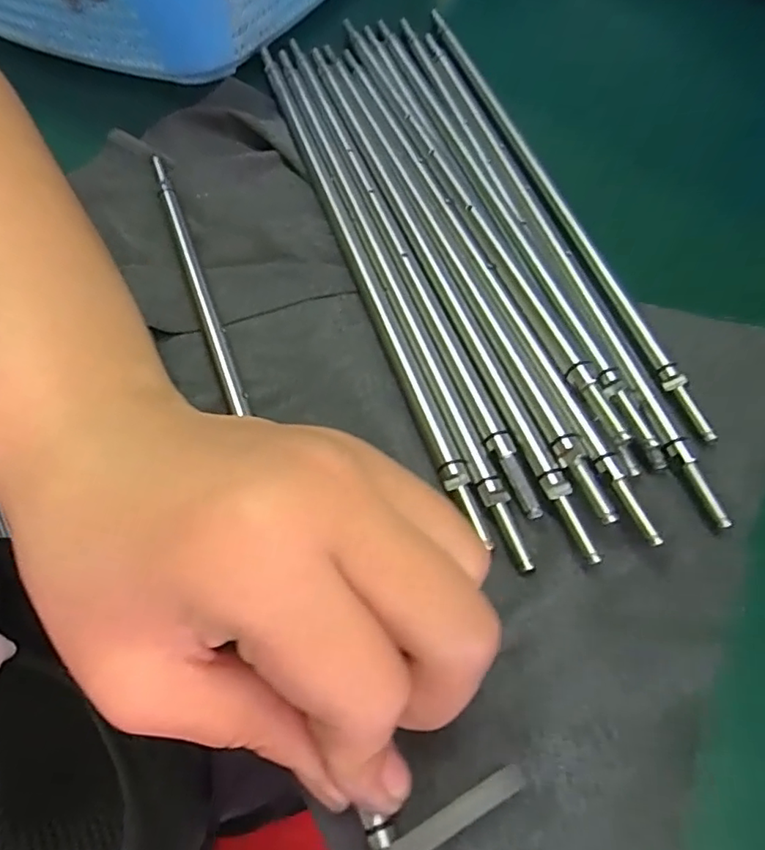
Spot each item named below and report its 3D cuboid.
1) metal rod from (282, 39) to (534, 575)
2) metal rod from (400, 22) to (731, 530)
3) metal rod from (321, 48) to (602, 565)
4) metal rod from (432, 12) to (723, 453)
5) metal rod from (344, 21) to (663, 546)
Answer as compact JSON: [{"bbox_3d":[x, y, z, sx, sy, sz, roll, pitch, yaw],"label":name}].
[{"bbox_3d":[-0.004,-0.075,0.217,0.007,0.006,0.278,-17,61,-6],"label":"metal rod"},{"bbox_3d":[0.051,-0.088,0.219,0.013,0.012,0.276,-16,61,-6],"label":"metal rod"},{"bbox_3d":[0.015,-0.072,0.213,0.008,0.004,0.264,-17,61,-6],"label":"metal rod"},{"bbox_3d":[0.061,-0.105,0.230,0.008,0.006,0.261,-15,61,-5],"label":"metal rod"},{"bbox_3d":[0.027,-0.087,0.220,0.007,0.007,0.291,-17,61,-6],"label":"metal rod"}]

